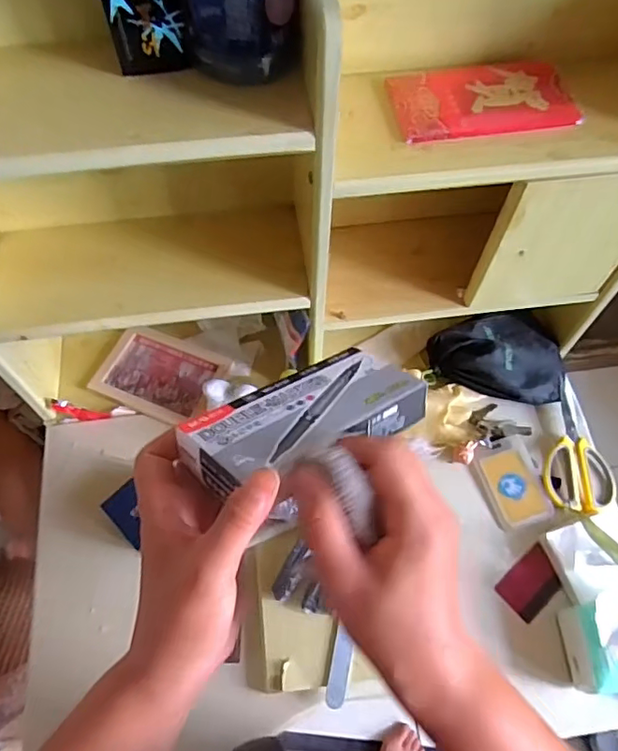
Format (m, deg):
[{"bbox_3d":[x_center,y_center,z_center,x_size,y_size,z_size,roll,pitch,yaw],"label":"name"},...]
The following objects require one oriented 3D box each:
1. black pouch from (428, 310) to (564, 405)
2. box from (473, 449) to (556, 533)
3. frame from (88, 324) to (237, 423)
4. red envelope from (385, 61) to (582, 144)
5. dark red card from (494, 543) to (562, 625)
[{"bbox_3d":[0.274,-0.024,0.782,0.189,0.048,0.133,-8,61,-6],"label":"black pouch"},{"bbox_3d":[0.264,0.145,0.714,0.071,0.016,0.100,-15,62,-10],"label":"box"},{"bbox_3d":[-0.210,-0.003,0.783,0.169,0.016,0.121,21,62,10],"label":"frame"},{"bbox_3d":[0.161,-0.262,0.515,0.166,0.014,0.094,-11,62,-7],"label":"red envelope"},{"bbox_3d":[0.270,0.252,0.665,0.080,0.008,0.053,-36,68,-19],"label":"dark red card"}]

